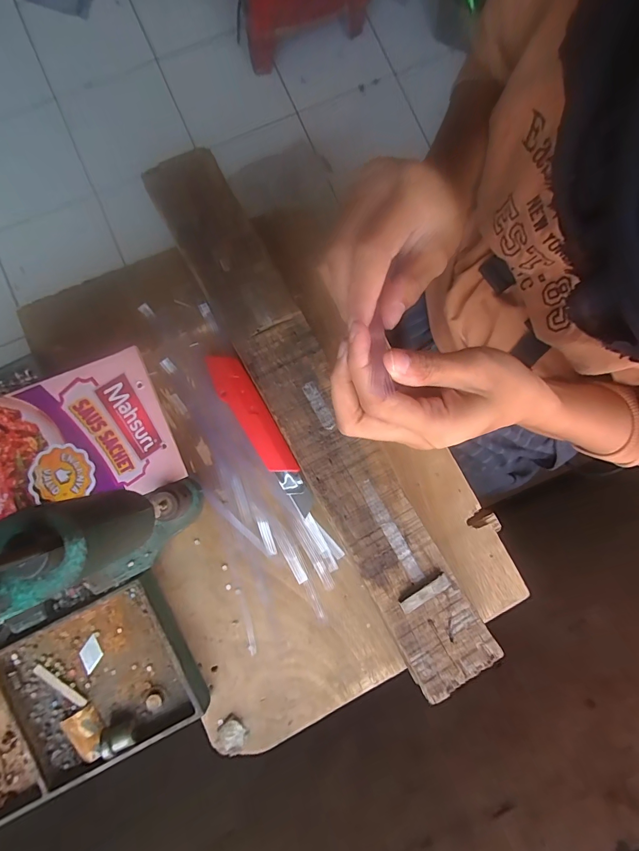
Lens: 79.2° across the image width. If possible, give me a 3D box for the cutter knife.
[{"bbox_3d":[-0.054,0.005,0.358,0.031,0.014,0.166,-30,87,-3],"label":"cutter knife"}]

